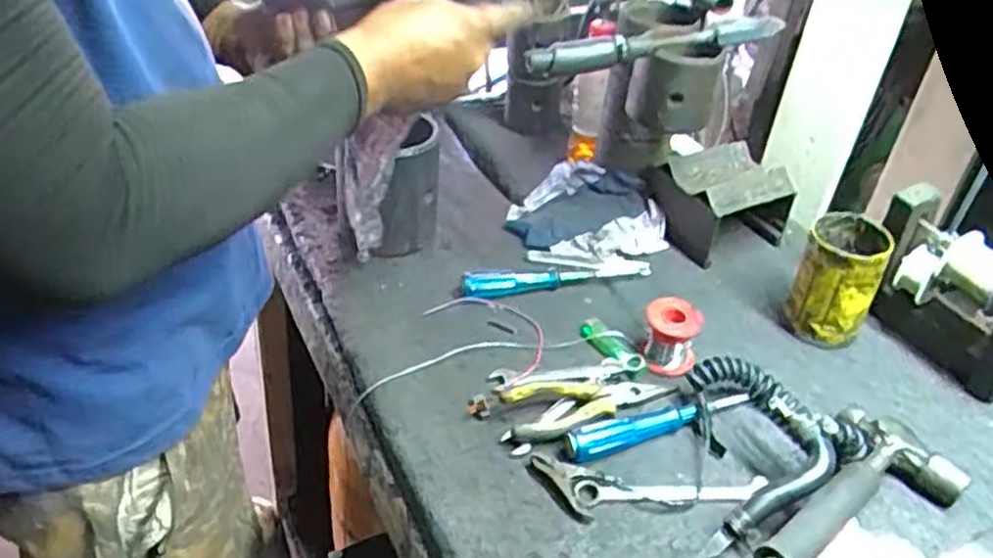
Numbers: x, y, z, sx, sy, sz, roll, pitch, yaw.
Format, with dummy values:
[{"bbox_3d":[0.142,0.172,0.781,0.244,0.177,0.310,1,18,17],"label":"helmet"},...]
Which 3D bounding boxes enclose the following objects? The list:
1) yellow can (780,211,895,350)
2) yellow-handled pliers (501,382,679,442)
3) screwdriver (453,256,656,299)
[{"bbox_3d":[0.337,0.003,0.759,0.073,0.115,0.079,4,38,-3],"label":"yellow can"},{"bbox_3d":[0.086,0.106,0.670,0.153,0.022,0.049,-7,40,-16],"label":"yellow-handled pliers"},{"bbox_3d":[0.062,-0.001,0.813,0.208,0.020,0.026,-6,39,-14],"label":"screwdriver"}]

